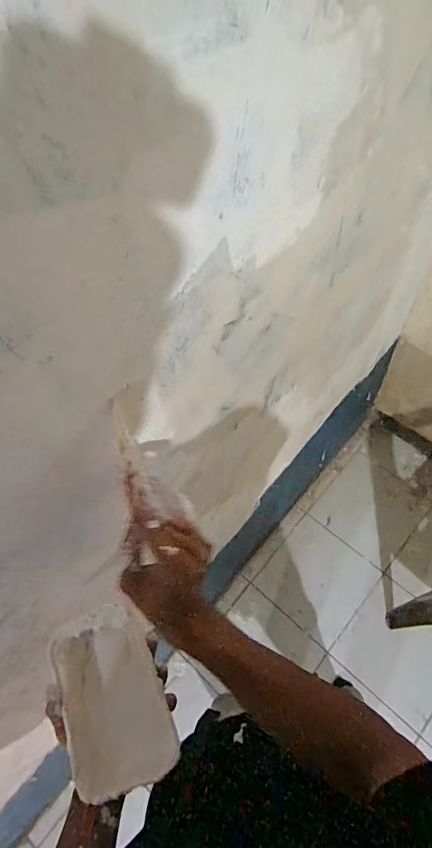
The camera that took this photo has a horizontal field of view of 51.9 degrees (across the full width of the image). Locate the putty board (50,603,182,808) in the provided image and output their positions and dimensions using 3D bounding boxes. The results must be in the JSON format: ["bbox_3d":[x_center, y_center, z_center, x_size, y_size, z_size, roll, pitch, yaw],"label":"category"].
[{"bbox_3d":[-0.121,0.309,0.506,0.111,0.008,0.177,-27,54,0],"label":"putty board"}]

